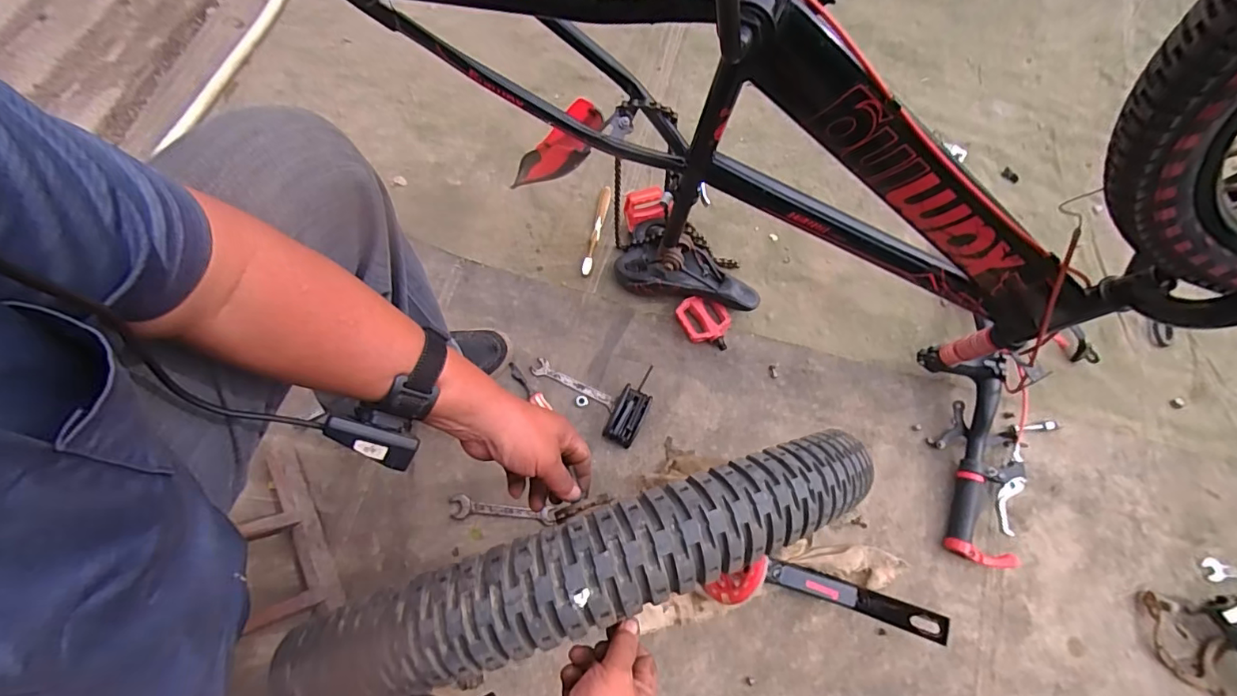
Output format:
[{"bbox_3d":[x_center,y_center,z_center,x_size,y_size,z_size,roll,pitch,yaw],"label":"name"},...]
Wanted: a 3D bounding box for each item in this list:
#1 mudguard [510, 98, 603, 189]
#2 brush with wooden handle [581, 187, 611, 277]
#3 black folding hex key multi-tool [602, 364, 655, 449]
[{"bbox_3d":[-0.097,-0.273,0.725,0.056,0.227,0.074,44,71,-27],"label":"mudguard"},{"bbox_3d":[-0.038,-0.200,0.878,0.017,0.014,0.169,13,72,3],"label":"brush with wooden handle"},{"bbox_3d":[0.022,0.086,0.779,0.047,0.030,0.126,26,73,7],"label":"black folding hex key multi-tool"}]

